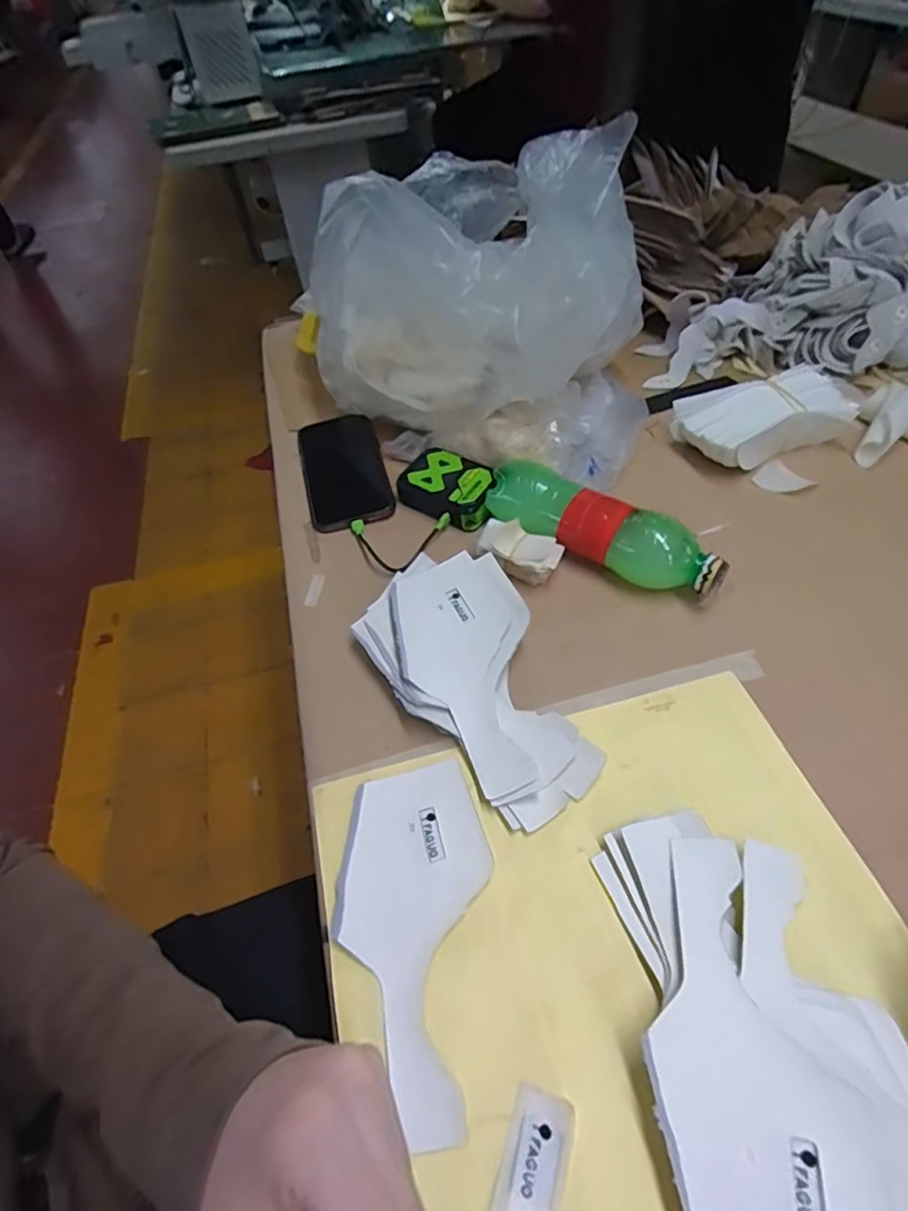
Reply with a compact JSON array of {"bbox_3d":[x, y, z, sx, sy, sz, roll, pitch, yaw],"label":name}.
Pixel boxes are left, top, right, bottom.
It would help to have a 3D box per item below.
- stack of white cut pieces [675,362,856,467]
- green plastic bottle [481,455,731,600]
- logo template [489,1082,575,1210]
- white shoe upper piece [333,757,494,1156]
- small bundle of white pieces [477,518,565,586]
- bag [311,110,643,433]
[{"bbox_3d":[0.298,-0.183,0.575,0.163,0.058,0.082,-18,52,-9],"label":"stack of white cut pieces"},{"bbox_3d":[0.118,-0.060,0.491,0.204,0.056,0.056,31,60,26],"label":"green plastic bottle"},{"bbox_3d":[0.039,0.265,0.281,0.029,0.004,0.055,14,54,16],"label":"logo template"},{"bbox_3d":[-0.026,0.185,0.348,0.086,0.007,0.191,0,52,6],"label":"white shoe upper piece"},{"bbox_3d":[0.055,-0.046,0.498,0.067,0.041,0.034,14,54,16],"label":"small bundle of white pieces"},{"bbox_3d":[0.009,-0.286,0.545,0.271,0.226,0.154,22,57,21],"label":"bag"}]

